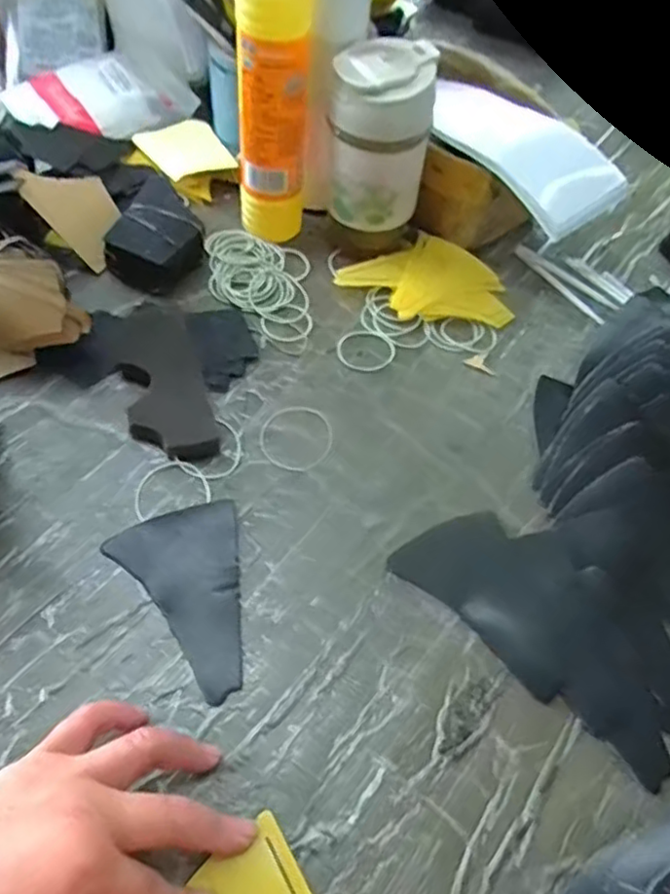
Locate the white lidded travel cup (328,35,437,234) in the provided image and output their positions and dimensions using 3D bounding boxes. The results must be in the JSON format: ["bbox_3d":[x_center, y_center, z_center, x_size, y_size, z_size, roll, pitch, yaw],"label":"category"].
[{"bbox_3d":[0.037,-0.241,0.521,0.073,0.125,0.073,2,56,-3],"label":"white lidded travel cup"}]

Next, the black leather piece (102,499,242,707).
[{"bbox_3d":[-0.078,0.084,0.406,0.077,0.005,0.122,-34,65,-24],"label":"black leather piece"}]

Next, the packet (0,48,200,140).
[{"bbox_3d":[-0.235,-0.350,0.647,0.160,0.033,0.098,-23,61,-19],"label":"packet"}]

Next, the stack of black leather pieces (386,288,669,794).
[{"bbox_3d":[0.200,0.031,0.437,0.192,0.057,0.316,35,60,18],"label":"stack of black leather pieces"}]

